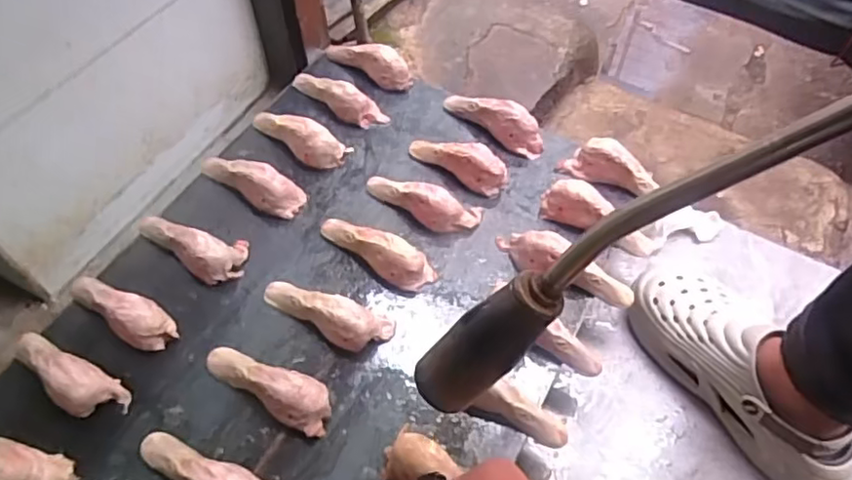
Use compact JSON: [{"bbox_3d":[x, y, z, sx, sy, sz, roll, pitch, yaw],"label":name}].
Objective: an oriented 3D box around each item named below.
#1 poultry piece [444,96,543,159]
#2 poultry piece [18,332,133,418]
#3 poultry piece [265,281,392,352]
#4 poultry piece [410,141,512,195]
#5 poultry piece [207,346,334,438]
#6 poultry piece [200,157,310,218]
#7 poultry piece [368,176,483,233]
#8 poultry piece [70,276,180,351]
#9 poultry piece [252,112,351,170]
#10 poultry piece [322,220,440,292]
[{"bbox_3d":[0.089,-0.161,0.810,0.143,0.051,0.038,39,63,24],"label":"poultry piece"},{"bbox_3d":[-0.356,0.128,0.610,0.133,0.035,0.045,25,58,16],"label":"poultry piece"},{"bbox_3d":[-0.108,0.073,0.650,0.143,0.042,0.043,17,57,12],"label":"poultry piece"},{"bbox_3d":[0.043,-0.103,0.775,0.124,0.040,0.040,28,59,18],"label":"poultry piece"},{"bbox_3d":[-0.155,0.137,0.609,0.139,0.037,0.045,22,58,14],"label":"poultry piece"},{"bbox_3d":[-0.212,-0.077,0.756,0.147,0.041,0.042,29,60,19],"label":"poultry piece"},{"bbox_3d":[-0.005,-0.048,0.734,0.140,0.041,0.046,14,56,9],"label":"poultry piece"},{"bbox_3d":[-0.324,0.064,0.654,0.133,0.046,0.044,29,60,19],"label":"poultry piece"},{"bbox_3d":[-0.166,-0.133,0.787,0.137,0.042,0.044,21,57,14],"label":"poultry piece"},{"bbox_3d":[-0.058,0.010,0.698,0.144,0.042,0.034,28,59,18],"label":"poultry piece"}]

